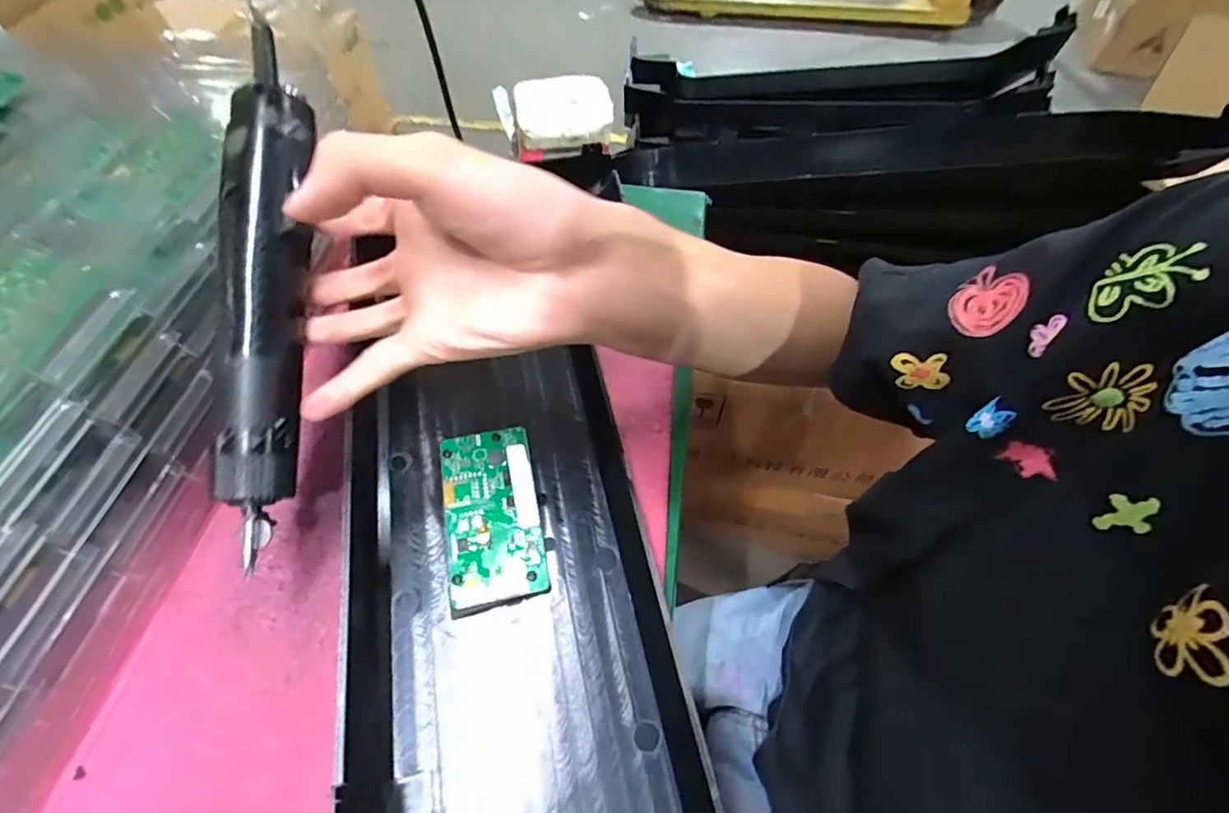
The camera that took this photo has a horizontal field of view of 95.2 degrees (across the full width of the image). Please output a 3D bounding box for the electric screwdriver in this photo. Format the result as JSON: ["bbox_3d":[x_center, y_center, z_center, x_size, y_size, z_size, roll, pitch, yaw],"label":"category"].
[{"bbox_3d":[-0.161,-0.059,0.265,0.032,0.036,0.244,-3,82,-1],"label":"electric screwdriver"}]

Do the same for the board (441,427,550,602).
[{"bbox_3d":[-0.065,0.055,0.299,0.047,0.008,0.094,-11,59,-6],"label":"board"}]

